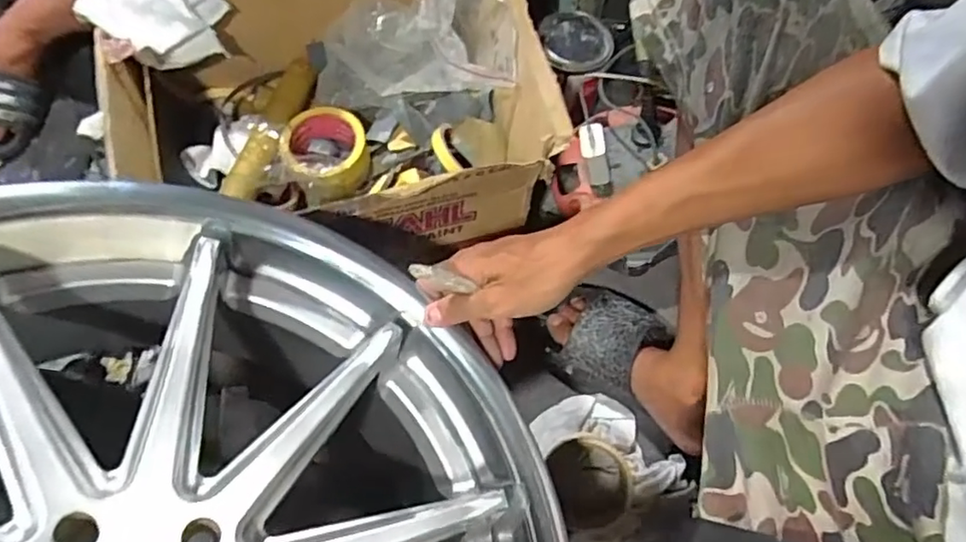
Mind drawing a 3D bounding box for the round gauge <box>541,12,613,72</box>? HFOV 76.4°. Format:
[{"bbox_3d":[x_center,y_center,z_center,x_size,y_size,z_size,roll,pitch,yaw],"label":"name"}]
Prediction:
[{"bbox_3d":[0.119,-0.296,0.784,0.088,0.020,0.086,1,62,-3],"label":"round gauge"}]

